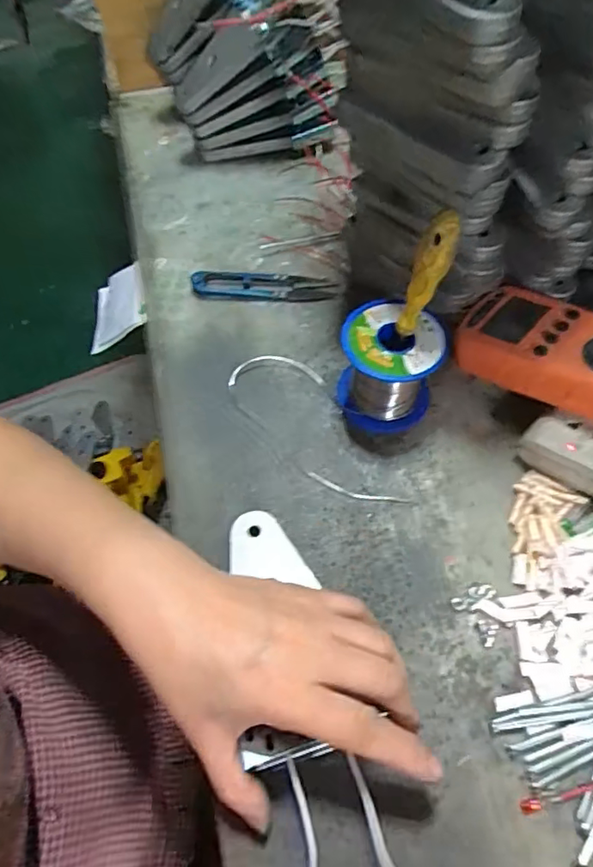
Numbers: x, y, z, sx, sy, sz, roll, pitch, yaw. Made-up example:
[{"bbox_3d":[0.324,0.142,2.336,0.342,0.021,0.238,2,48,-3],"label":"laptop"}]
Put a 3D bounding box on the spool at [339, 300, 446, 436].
[{"bbox_3d":[0.061,-0.043,0.372,0.063,0.064,0.064,-1,60,2],"label":"spool"}]

